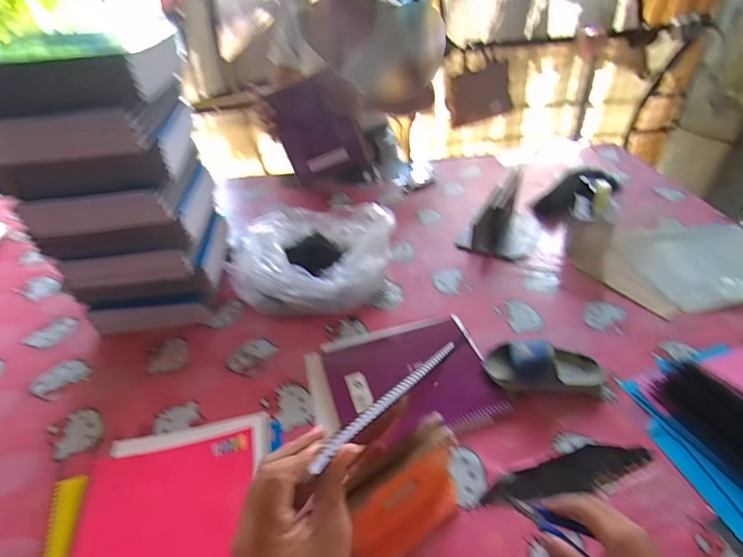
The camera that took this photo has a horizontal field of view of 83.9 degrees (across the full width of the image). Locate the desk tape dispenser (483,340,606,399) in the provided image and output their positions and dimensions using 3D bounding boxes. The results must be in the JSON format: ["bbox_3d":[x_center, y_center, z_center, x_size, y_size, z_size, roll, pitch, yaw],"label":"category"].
[{"bbox_3d":[0.268,0.130,0.631,0.170,0.050,0.082,-2,39,3],"label":"desk tape dispenser"}]

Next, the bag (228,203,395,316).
[{"bbox_3d":[-0.113,-0.043,0.816,0.264,0.142,0.267,-33,47,-31],"label":"bag"}]

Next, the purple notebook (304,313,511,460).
[{"bbox_3d":[0.046,0.154,0.658,0.275,0.019,0.218,-12,40,-10],"label":"purple notebook"}]

